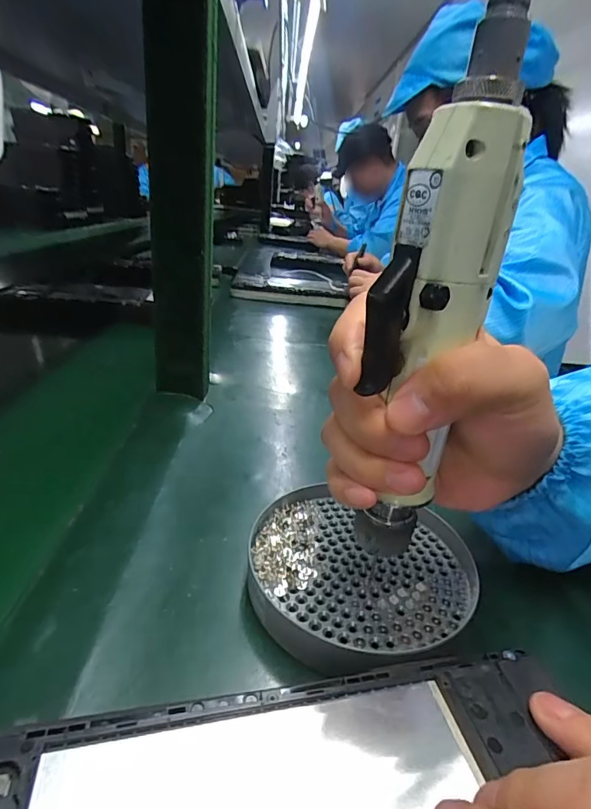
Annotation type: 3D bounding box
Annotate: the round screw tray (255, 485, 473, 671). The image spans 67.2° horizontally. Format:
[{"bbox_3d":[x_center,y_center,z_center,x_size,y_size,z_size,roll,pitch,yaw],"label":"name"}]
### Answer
[{"bbox_3d":[0.029,0.083,0.231,0.121,0.021,0.110,6,24,-3],"label":"round screw tray"}]

